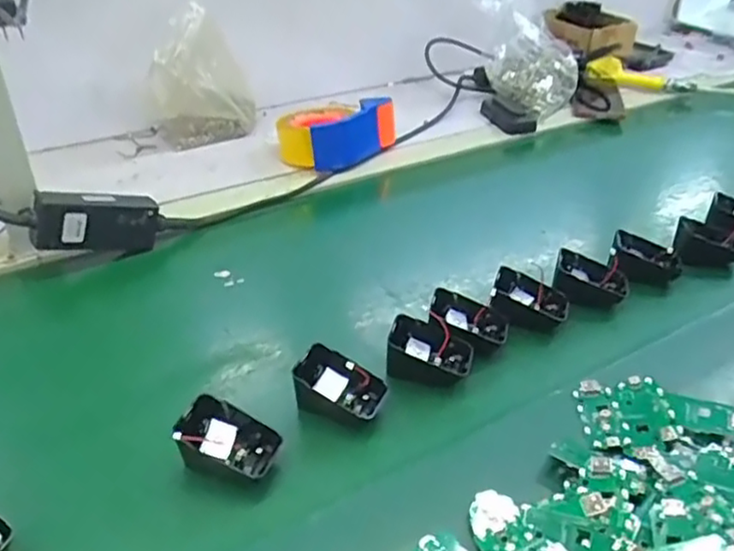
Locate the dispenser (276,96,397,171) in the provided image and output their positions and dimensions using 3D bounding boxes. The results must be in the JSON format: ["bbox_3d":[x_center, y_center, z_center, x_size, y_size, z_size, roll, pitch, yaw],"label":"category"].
[{"bbox_3d":[-0.045,-0.189,0.871,0.141,0.073,0.103,-23,42,-31],"label":"dispenser"}]

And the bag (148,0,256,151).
[{"bbox_3d":[-0.226,-0.267,0.888,0.138,0.159,0.107,-7,36,-12],"label":"bag"}]

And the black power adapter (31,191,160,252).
[{"bbox_3d":[-0.266,-0.055,0.650,0.114,0.051,0.030,0,30,-36],"label":"black power adapter"}]

